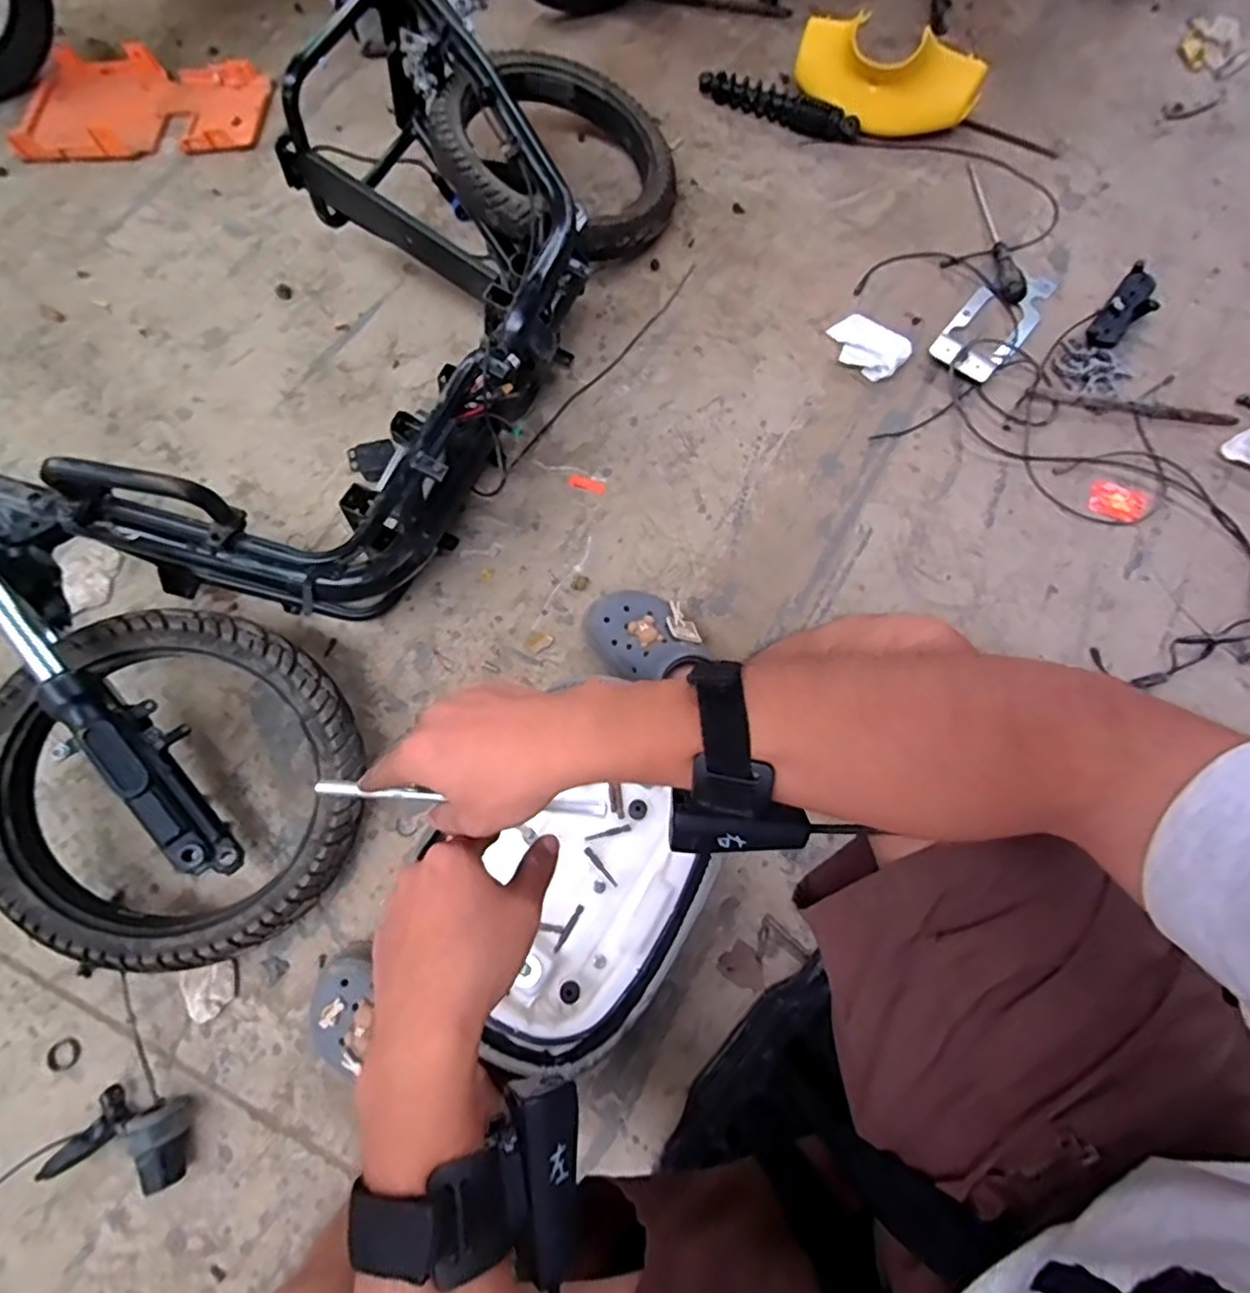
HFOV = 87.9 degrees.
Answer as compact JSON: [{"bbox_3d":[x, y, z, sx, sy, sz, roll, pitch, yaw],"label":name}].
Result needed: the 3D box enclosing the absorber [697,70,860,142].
[{"bbox_3d":[0.266,-0.948,1.132,0.289,0.038,0.049,27,73,9],"label":"absorber"}]

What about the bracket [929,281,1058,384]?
[{"bbox_3d":[0.564,-0.500,0.981,0.102,0.024,0.260,39,76,12],"label":"bracket"}]

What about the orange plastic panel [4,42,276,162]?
[{"bbox_3d":[-0.864,-0.987,1.176,0.425,0.034,0.254,-3,71,-1],"label":"orange plastic panel"}]

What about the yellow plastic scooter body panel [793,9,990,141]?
[{"bbox_3d":[0.438,-0.950,1.089,0.307,0.128,0.096,15,72,6],"label":"yellow plastic scooter body panel"}]

